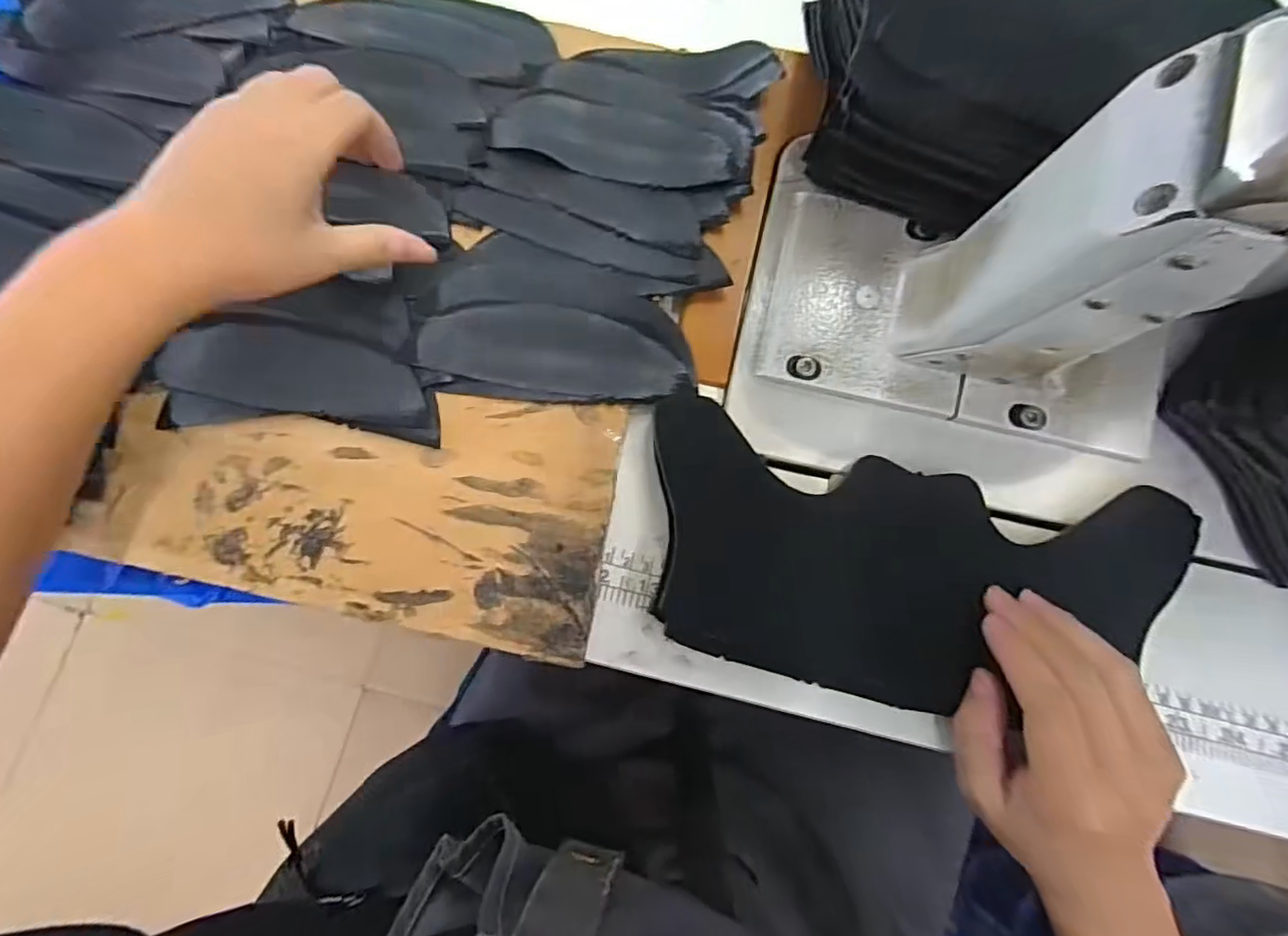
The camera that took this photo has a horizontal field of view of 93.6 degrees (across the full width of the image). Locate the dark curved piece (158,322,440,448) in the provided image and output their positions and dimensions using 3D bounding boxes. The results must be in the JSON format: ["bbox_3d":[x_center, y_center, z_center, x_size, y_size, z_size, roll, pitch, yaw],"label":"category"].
[{"bbox_3d":[-0.174,-0.045,0.309,0.140,0.005,0.054,4,77,2],"label":"dark curved piece"}]

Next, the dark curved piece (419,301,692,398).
[{"bbox_3d":[-0.045,-0.061,0.314,0.136,0.004,0.046,11,80,2],"label":"dark curved piece"}]

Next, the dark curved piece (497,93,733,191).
[{"bbox_3d":[-0.017,-0.183,0.334,0.131,0.012,0.044,14,78,4],"label":"dark curved piece"}]

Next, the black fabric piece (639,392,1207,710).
[{"bbox_3d":[0.126,0.042,0.284,0.243,0.019,0.126,6,77,1],"label":"black fabric piece"}]

